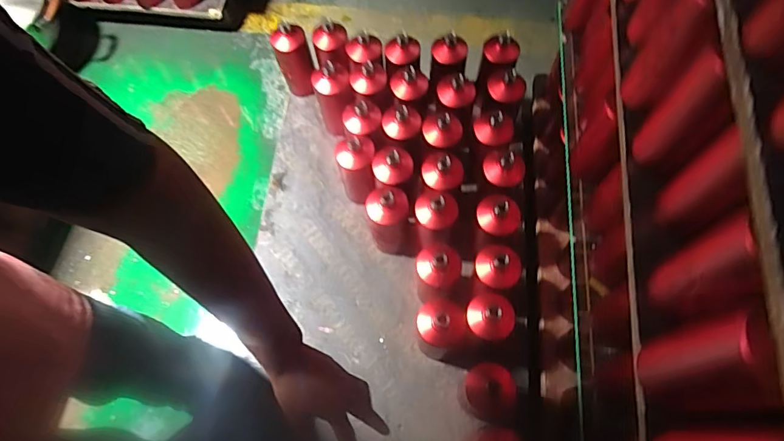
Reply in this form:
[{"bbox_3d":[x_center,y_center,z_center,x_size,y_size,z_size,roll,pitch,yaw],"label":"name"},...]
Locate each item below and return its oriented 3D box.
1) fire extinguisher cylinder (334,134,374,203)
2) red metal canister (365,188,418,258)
[{"bbox_3d":[-0.074,-0.109,1.045,0.072,0.197,0.077,0,64,1],"label":"fire extinguisher cylinder"},{"bbox_3d":[-0.001,0.001,0.989,0.103,0.225,0.100,-2,63,1],"label":"red metal canister"}]

